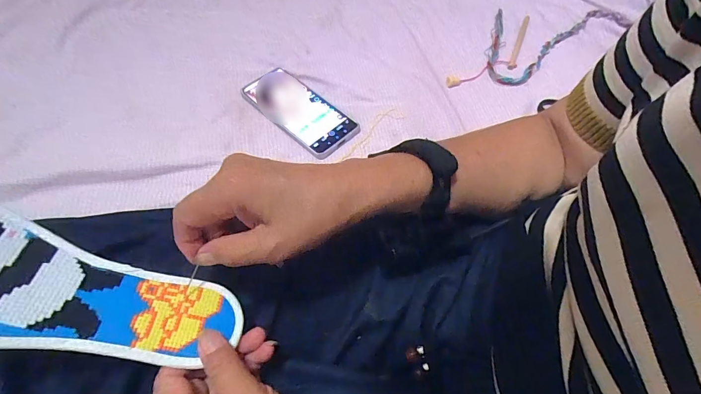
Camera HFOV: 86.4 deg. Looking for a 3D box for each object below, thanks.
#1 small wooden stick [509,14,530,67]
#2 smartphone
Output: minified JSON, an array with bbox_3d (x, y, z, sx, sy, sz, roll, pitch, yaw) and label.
[{"bbox_3d":[0.277,-0.259,0.607,0.010,0.004,0.149,23,58,11],"label":"small wooden stick"},{"bbox_3d":[-0.068,-0.121,0.501,0.161,0.011,0.078,39,62,20],"label":"smartphone"}]

